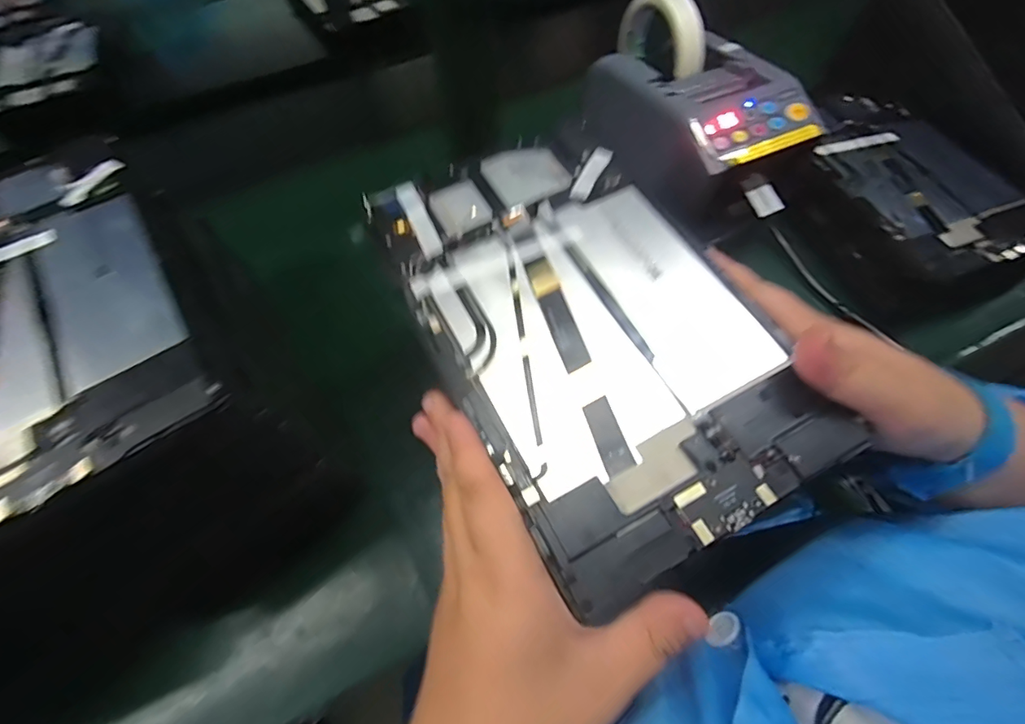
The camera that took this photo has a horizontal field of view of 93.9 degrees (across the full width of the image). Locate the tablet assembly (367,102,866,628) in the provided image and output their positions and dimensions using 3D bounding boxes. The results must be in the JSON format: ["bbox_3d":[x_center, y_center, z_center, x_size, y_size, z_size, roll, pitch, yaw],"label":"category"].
[{"bbox_3d":[0.031,-0.028,0.234,0.141,0.015,0.233,-27,62,-13],"label":"tablet assembly"}]

